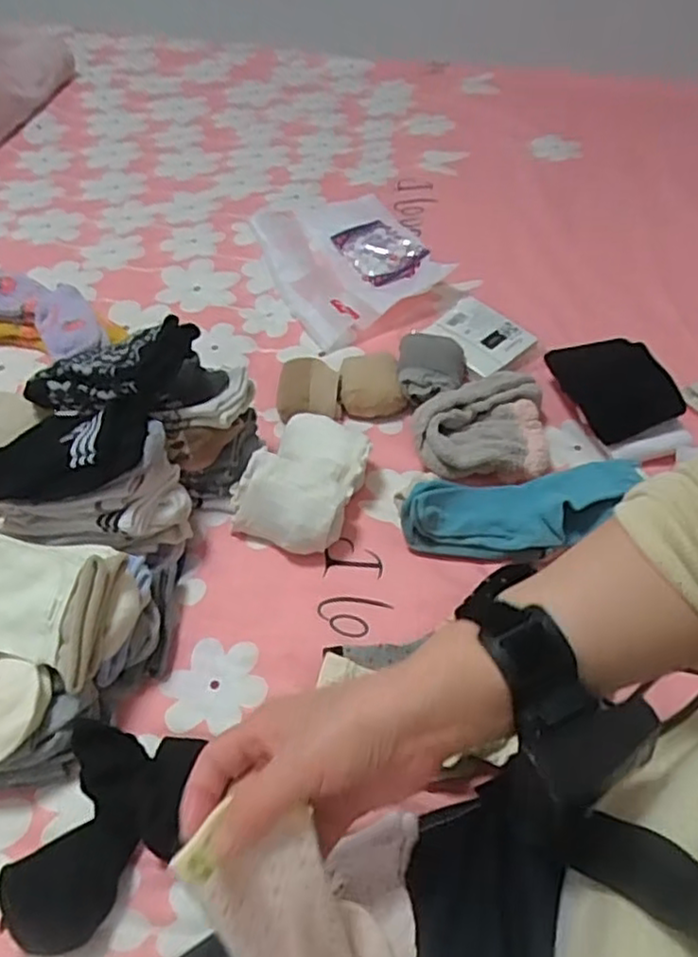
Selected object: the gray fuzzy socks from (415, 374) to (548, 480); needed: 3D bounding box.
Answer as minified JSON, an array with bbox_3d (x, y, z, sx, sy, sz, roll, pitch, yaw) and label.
[{"bbox_3d":[0.123,-0.049,0.651,0.130,0.051,0.105,0,53,-3],"label":"gray fuzzy socks"}]

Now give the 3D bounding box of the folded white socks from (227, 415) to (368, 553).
[{"bbox_3d":[-0.039,-0.003,0.607,0.100,0.050,0.132,20,54,11],"label":"folded white socks"}]

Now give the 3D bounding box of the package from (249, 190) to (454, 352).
[{"bbox_3d":[-0.007,-0.273,0.836,0.193,0.016,0.233,-24,58,-20],"label":"package"}]

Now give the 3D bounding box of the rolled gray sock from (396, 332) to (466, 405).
[{"bbox_3d":[0.082,-0.106,0.697,0.070,0.040,0.077,10,53,5],"label":"rolled gray sock"}]

